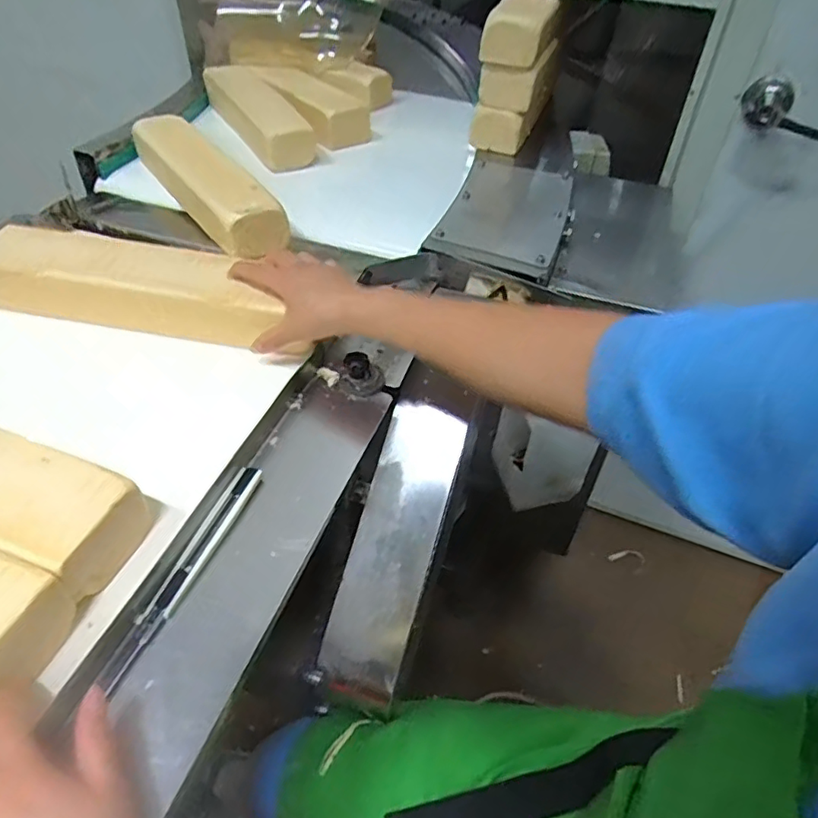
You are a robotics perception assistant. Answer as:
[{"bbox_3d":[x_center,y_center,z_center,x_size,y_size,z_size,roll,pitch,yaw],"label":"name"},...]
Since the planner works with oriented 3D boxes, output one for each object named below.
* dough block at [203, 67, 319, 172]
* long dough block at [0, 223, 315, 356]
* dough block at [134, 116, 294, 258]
[{"bbox_3d":[-0.241,-0.472,0.927,0.079,0.065,0.341,-19,48,-21],"label":"dough block"},{"bbox_3d":[-0.274,-0.124,0.593,0.320,0.064,0.073,12,47,7],"label":"long dough block"},{"bbox_3d":[-0.262,-0.297,0.755,0.073,0.063,0.332,-25,50,-26],"label":"dough block"}]

